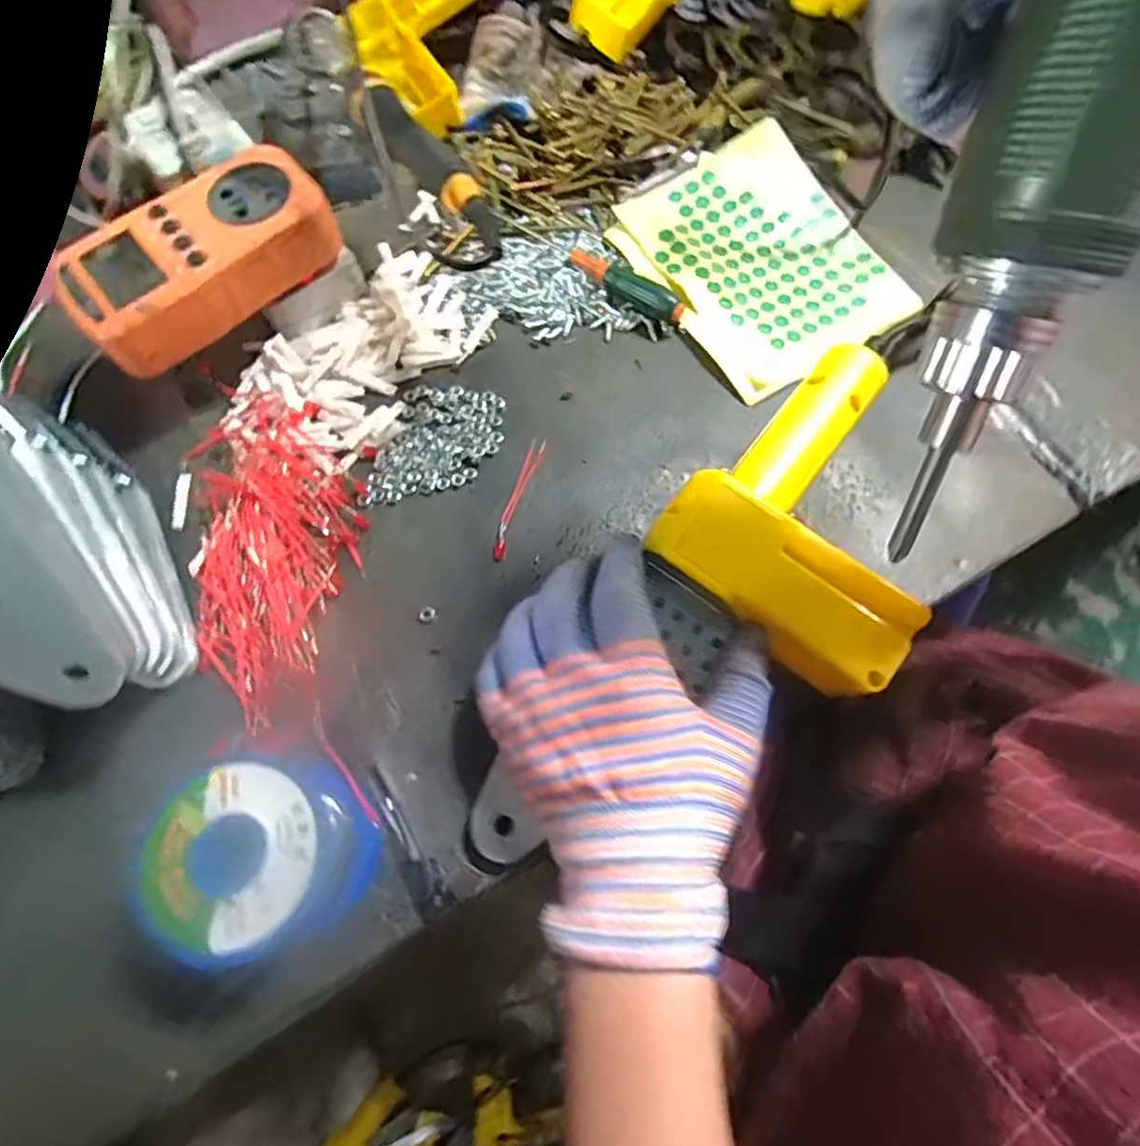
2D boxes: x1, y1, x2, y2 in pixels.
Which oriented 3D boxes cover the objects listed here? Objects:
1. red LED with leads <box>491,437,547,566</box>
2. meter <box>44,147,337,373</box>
[{"bbox_3d":[-0.027,-0.040,0.328,0.009,0.004,0.074,17,72,5],"label":"red LED with leads"},{"bbox_3d":[-0.182,-0.158,0.313,0.126,0.037,0.064,-38,74,-13],"label":"meter"}]

